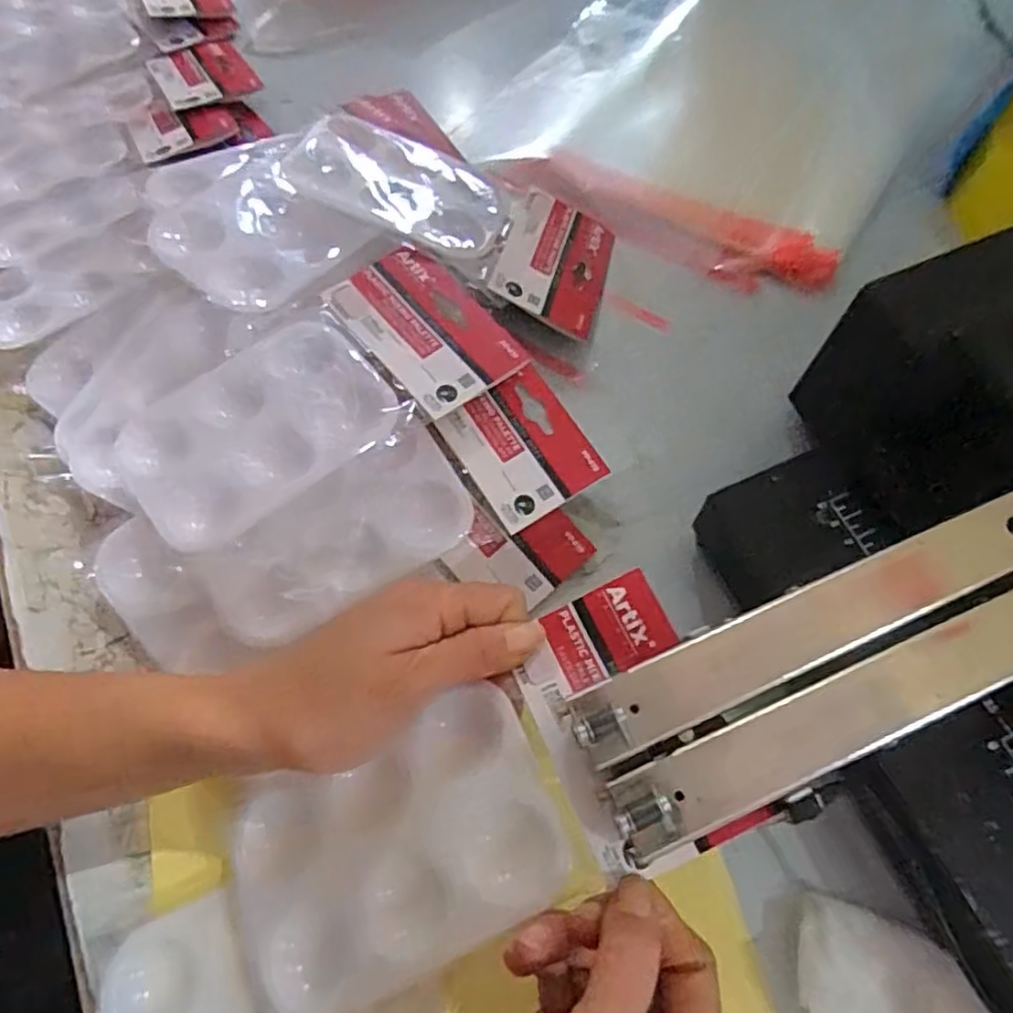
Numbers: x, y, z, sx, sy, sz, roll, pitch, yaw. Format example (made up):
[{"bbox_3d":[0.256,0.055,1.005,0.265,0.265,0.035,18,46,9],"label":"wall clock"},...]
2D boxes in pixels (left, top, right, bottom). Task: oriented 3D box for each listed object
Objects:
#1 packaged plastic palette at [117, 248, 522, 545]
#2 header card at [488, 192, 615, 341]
[{"bbox_3d":[-0.094,-0.056,0.339,0.192,0.024,0.093,-34,70,-13],"label":"packaged plastic palette"},{"bbox_3d":[0.030,-0.147,0.401,0.069,0.005,0.099,23,60,-18],"label":"header card"}]

